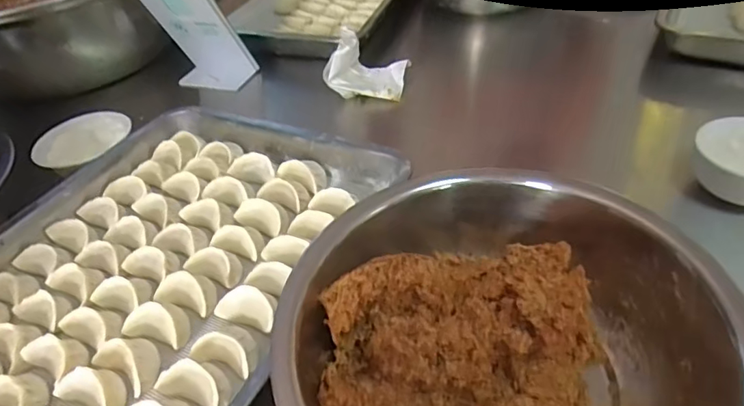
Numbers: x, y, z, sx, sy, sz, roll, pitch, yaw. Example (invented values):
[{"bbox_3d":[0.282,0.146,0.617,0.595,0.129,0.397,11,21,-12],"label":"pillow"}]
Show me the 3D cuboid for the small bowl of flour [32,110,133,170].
[{"bbox_3d":[-0.352,-0.075,0.634,0.103,0.029,0.107,13,46,22],"label":"small bowl of flour"}]

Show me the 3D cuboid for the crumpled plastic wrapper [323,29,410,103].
[{"bbox_3d":[-0.002,-0.190,0.699,0.097,0.068,0.084,10,45,19],"label":"crumpled plastic wrapper"}]

